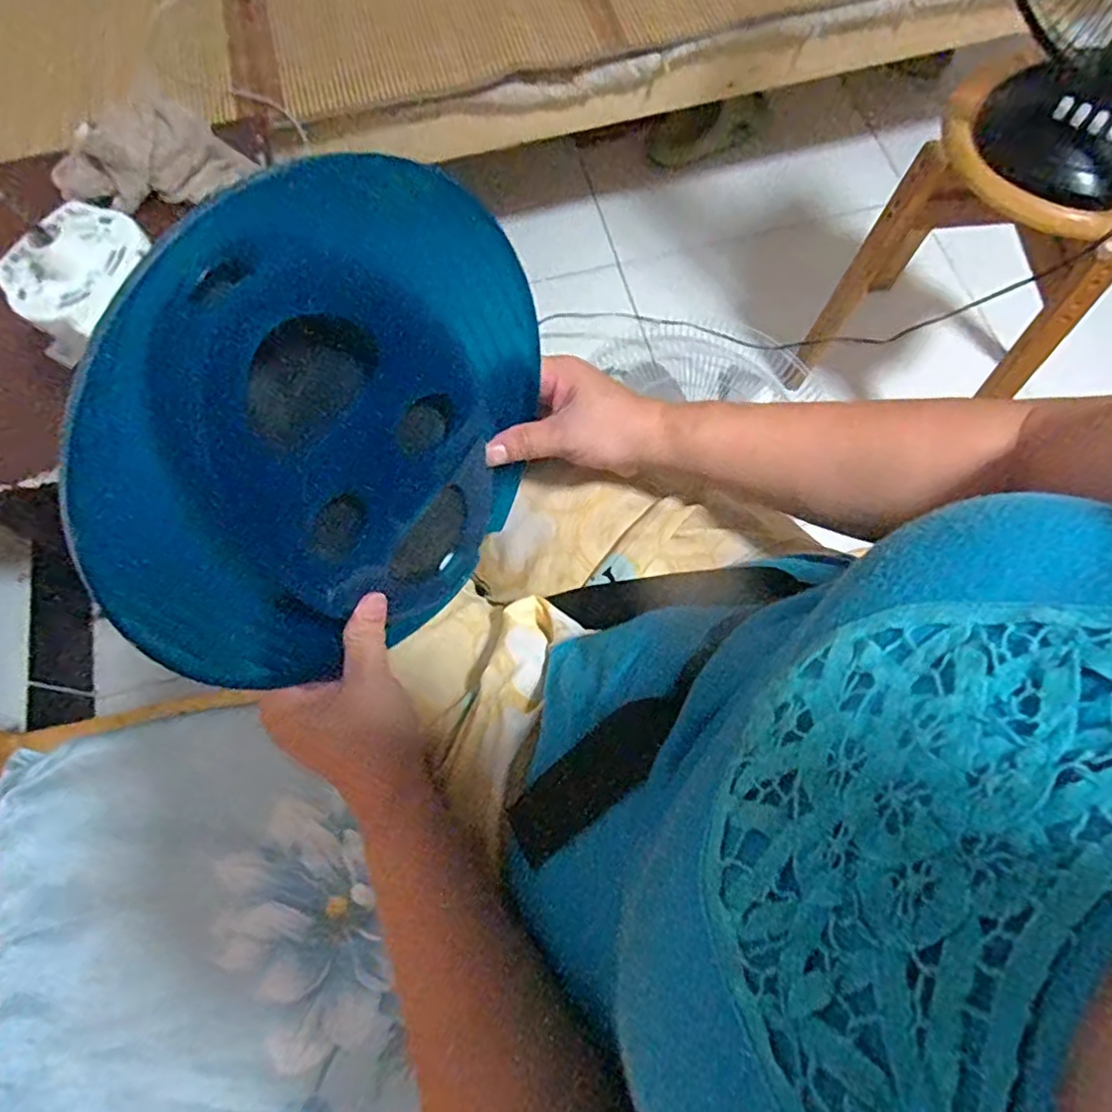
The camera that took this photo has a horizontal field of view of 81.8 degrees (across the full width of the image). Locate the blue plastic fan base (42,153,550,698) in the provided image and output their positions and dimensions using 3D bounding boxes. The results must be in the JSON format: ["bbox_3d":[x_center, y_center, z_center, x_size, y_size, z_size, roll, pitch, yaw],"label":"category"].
[{"bbox_3d":[-0.103,-0.049,0.331,0.055,0.250,0.236,31,75,29],"label":"blue plastic fan base"}]

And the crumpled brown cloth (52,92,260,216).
[{"bbox_3d":[-0.404,-0.394,0.632,0.186,0.055,0.088,-15,70,-3],"label":"crumpled brown cloth"}]

